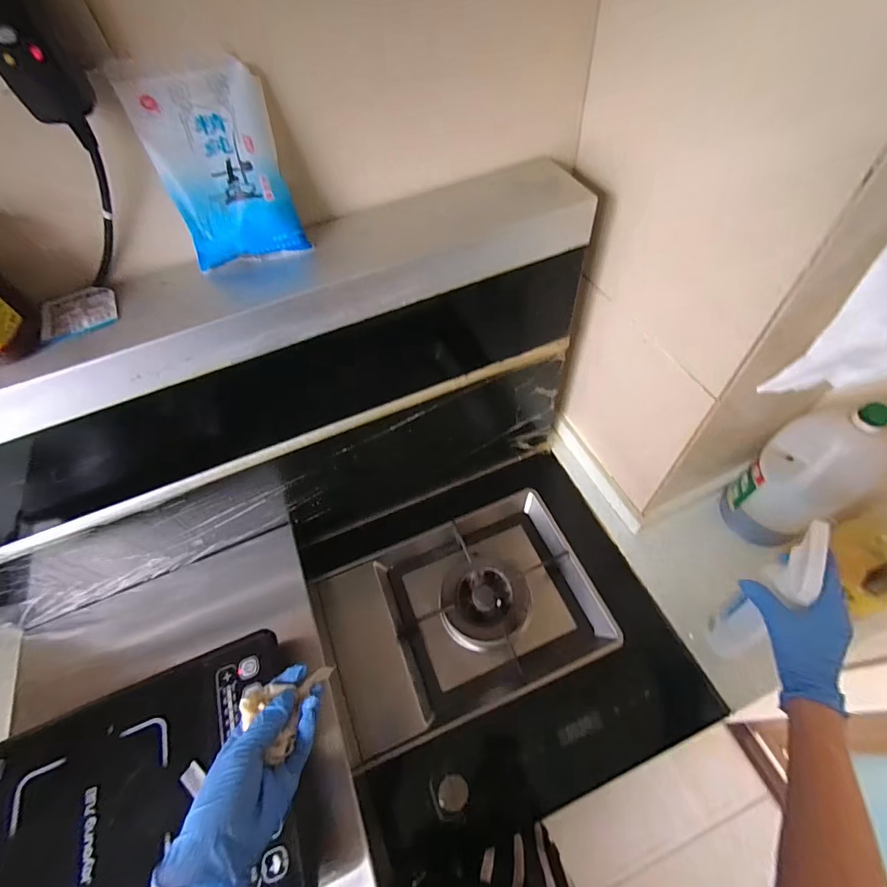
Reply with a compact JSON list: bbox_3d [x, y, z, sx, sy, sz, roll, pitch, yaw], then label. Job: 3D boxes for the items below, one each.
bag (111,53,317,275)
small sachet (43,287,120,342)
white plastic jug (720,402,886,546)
[{"bbox_3d":[-0.198,-0.242,0.398,0.104,0.147,0.020,-14,34,-5],"label":"bag"},{"bbox_3d":[-0.352,-0.126,0.425,0.066,0.009,0.056,-26,58,-12],"label":"small sachet"},{"bbox_3d":[0.505,0.044,0.620,0.106,0.276,0.116,-27,58,-12],"label":"white plastic jug"}]

